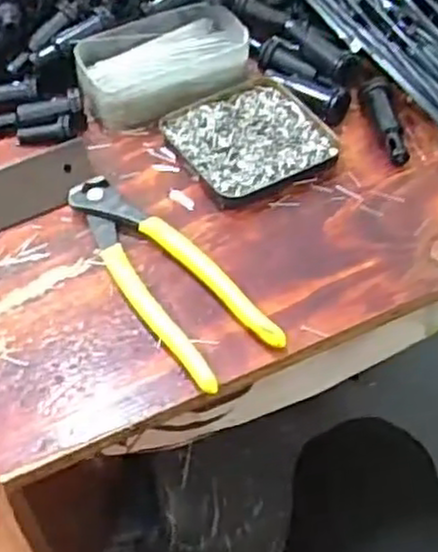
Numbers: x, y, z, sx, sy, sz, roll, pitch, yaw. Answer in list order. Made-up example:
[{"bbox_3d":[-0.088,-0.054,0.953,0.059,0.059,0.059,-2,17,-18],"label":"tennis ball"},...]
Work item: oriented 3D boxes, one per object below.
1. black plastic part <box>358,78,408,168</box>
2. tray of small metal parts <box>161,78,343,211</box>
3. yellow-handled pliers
[{"bbox_3d":[0.114,-0.107,0.516,0.021,0.022,0.073,-6,50,-3],"label":"black plastic part"},{"bbox_3d":[0.020,-0.093,0.514,0.095,0.016,0.094,-25,54,-19],"label":"tray of small metal parts"},{"bbox_3d":[-0.035,-0.003,0.439,0.052,0.018,0.163,-31,56,-22],"label":"yellow-handled pliers"}]

